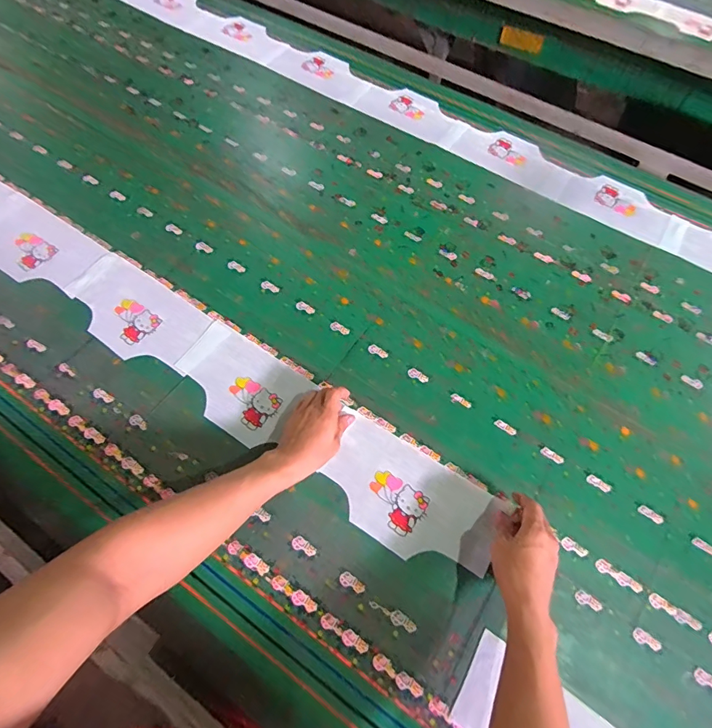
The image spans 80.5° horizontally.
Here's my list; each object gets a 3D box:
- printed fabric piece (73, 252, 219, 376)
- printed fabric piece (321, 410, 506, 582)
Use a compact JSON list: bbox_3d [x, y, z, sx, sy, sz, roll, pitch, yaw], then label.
[{"bbox_3d":[-0.366,-0.082,0.705,0.270,0.011,0.136,32,66,13],"label":"printed fabric piece"},{"bbox_3d":[0.073,0.187,0.584,0.240,0.010,0.135,30,68,12],"label":"printed fabric piece"}]

